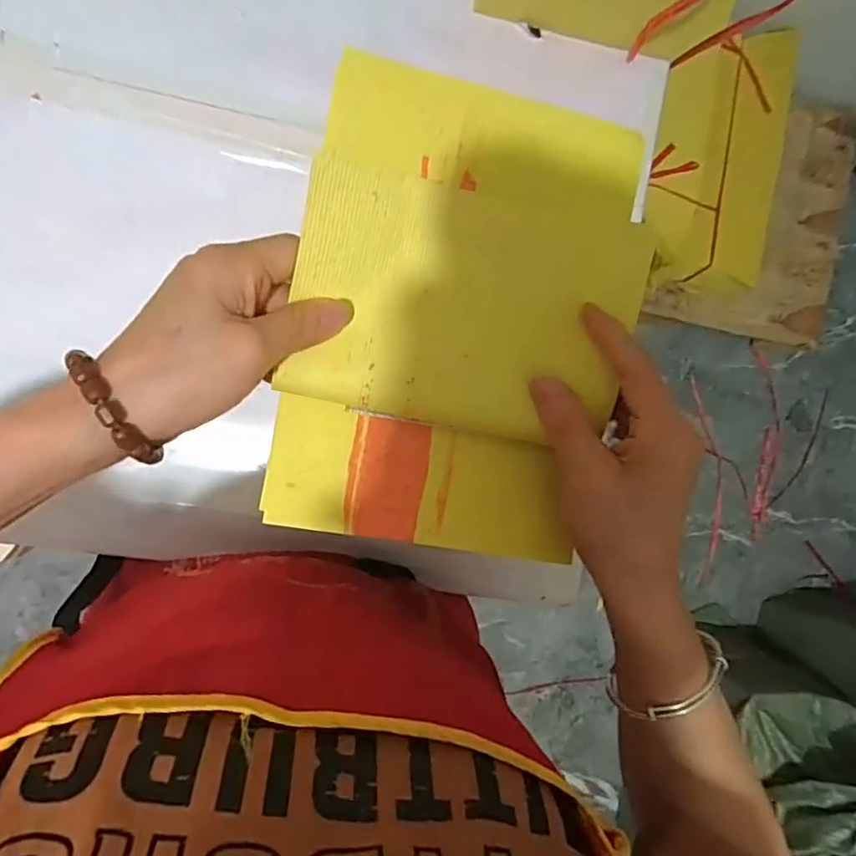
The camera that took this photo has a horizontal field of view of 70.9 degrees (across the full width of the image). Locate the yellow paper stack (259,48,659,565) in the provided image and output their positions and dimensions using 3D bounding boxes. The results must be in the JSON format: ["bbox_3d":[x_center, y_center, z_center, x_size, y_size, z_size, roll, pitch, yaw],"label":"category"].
[{"bbox_3d":[0.020,-0.053,0.294,0.164,0.034,0.225,11,93,-14],"label":"yellow paper stack"}]

